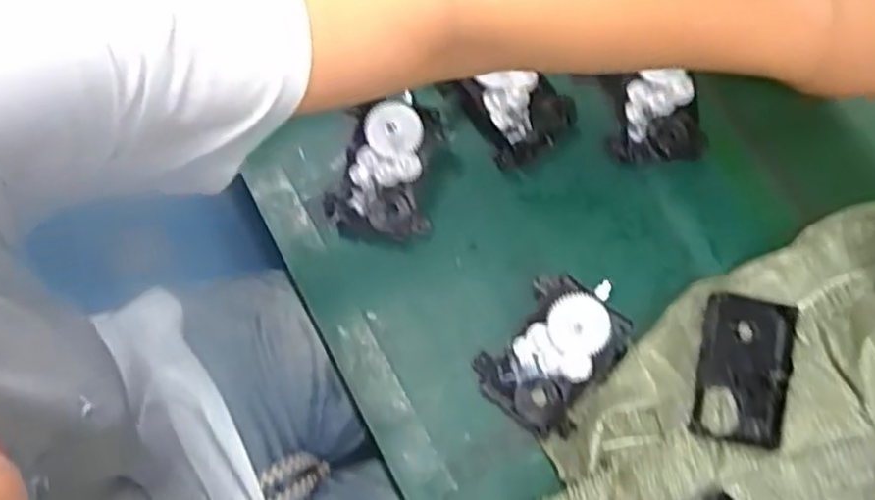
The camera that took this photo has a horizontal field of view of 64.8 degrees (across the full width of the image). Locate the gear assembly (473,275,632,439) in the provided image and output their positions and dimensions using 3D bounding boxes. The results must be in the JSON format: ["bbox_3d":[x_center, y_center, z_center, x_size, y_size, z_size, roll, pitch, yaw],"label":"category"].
[{"bbox_3d":[0.084,0.068,0.482,0.079,0.057,0.112,35,74,9],"label":"gear assembly"}]

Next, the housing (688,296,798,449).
[{"bbox_3d":[0.211,0.083,0.477,0.059,0.027,0.097,12,71,2],"label":"housing"}]

